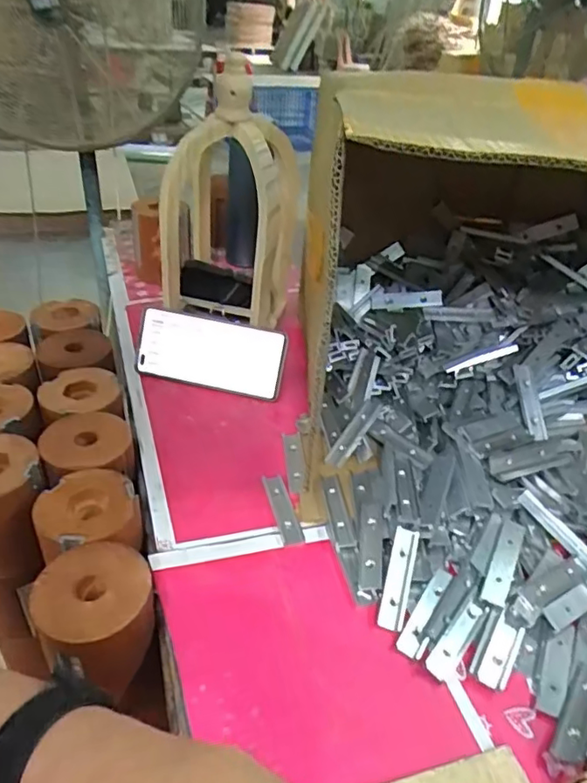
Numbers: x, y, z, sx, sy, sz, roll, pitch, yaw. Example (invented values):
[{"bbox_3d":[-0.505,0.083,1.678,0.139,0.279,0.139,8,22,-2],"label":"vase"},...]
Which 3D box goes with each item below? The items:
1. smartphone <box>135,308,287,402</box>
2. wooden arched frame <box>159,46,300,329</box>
[{"bbox_3d":[-0.092,-0.041,0.638,0.160,0.076,0.010,11,12,6],"label":"smartphone"},{"bbox_3d":[-0.062,-0.171,0.624,0.122,0.237,0.088,11,36,10],"label":"wooden arched frame"}]

